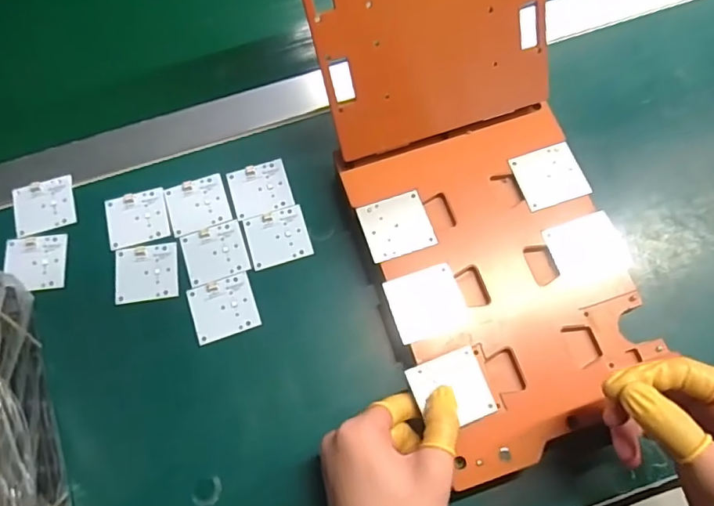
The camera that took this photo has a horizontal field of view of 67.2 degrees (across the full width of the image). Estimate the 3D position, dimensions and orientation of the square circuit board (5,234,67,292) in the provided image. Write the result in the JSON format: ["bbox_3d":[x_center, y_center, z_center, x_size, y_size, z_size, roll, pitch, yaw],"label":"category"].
[{"bbox_3d":[-0.252,0.008,0.420,0.047,0.004,0.044,-5,73,-1],"label":"square circuit board"}]

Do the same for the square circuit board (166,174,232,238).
[{"bbox_3d":[-0.128,-0.039,0.433,0.047,0.004,0.044,-20,74,-5],"label":"square circuit board"}]

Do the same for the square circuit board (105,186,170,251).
[{"bbox_3d":[-0.176,-0.028,0.430,0.047,0.004,0.045,-14,74,-3],"label":"square circuit board"}]

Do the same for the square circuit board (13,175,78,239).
[{"bbox_3d":[-0.253,-0.038,0.436,0.047,0.004,0.045,-15,74,-3],"label":"square circuit board"}]

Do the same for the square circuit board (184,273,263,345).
[{"bbox_3d":[-0.101,0.041,0.407,0.048,0.004,0.044,-18,74,-4],"label":"square circuit board"}]

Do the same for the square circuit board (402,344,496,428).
[{"bbox_3d":[0.061,0.087,0.344,0.047,0.005,0.044,-19,71,-13],"label":"square circuit board"}]

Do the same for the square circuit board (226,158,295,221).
[{"bbox_3d":[-0.079,-0.052,0.437,0.047,0.004,0.043,-17,74,-4],"label":"square circuit board"}]

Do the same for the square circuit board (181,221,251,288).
[{"bbox_3d":[-0.111,-0.001,0.419,0.048,0.004,0.044,-19,74,-5],"label":"square circuit board"}]

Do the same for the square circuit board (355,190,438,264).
[{"bbox_3d":[0.028,-0.020,0.385,0.047,0.004,0.044,-18,74,-4],"label":"square circuit board"}]

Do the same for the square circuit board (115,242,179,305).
[{"bbox_3d":[-0.163,0.015,0.415,0.048,0.004,0.044,-8,74,-1],"label":"square circuit board"}]

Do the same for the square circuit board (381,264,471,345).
[{"bbox_3d":[0.048,0.034,0.366,0.048,0.005,0.046,-17,74,-4],"label":"square circuit board"}]

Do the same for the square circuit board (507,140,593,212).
[{"bbox_3d":[0.142,-0.057,0.397,0.047,0.005,0.044,-17,74,-4],"label":"square circuit board"}]

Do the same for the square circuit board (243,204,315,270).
[{"bbox_3d":[-0.062,-0.013,0.422,0.047,0.004,0.044,-16,74,-4],"label":"square circuit board"}]

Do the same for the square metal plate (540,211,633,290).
[{"bbox_3d":[0.161,-0.003,0.376,0.048,0.008,0.045,-18,72,-4],"label":"square metal plate"}]

